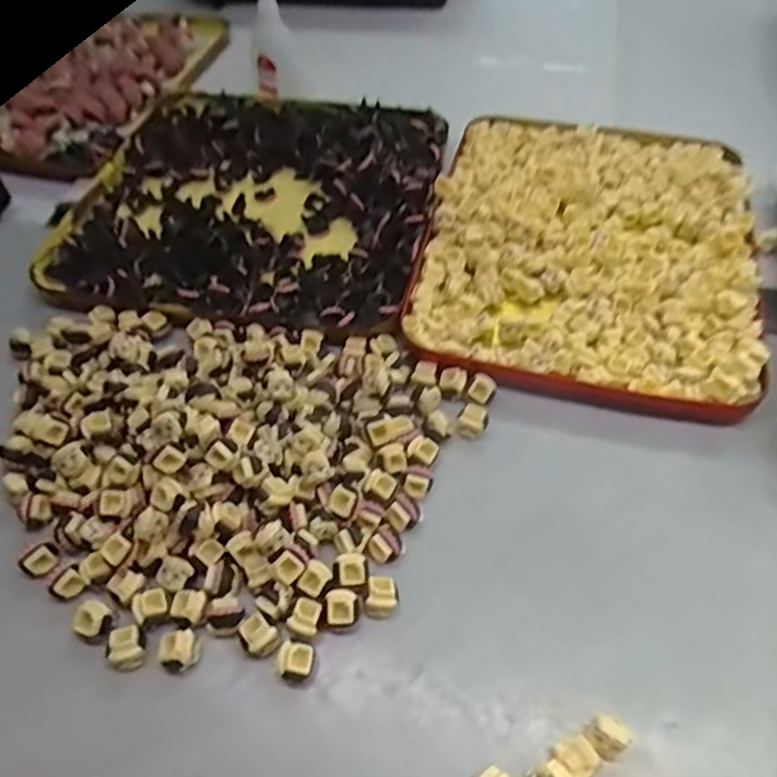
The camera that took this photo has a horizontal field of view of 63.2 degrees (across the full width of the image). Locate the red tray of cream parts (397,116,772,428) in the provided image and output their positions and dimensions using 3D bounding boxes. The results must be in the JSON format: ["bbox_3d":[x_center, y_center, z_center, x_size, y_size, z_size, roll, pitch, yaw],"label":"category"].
[{"bbox_3d":[0.129,-0.096,0.408,0.200,0.029,0.250,10,54,12],"label":"red tray of cream parts"}]

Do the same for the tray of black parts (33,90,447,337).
[{"bbox_3d":[-0.091,-0.138,0.448,0.243,0.017,0.242,7,53,9],"label":"tray of black parts"}]

